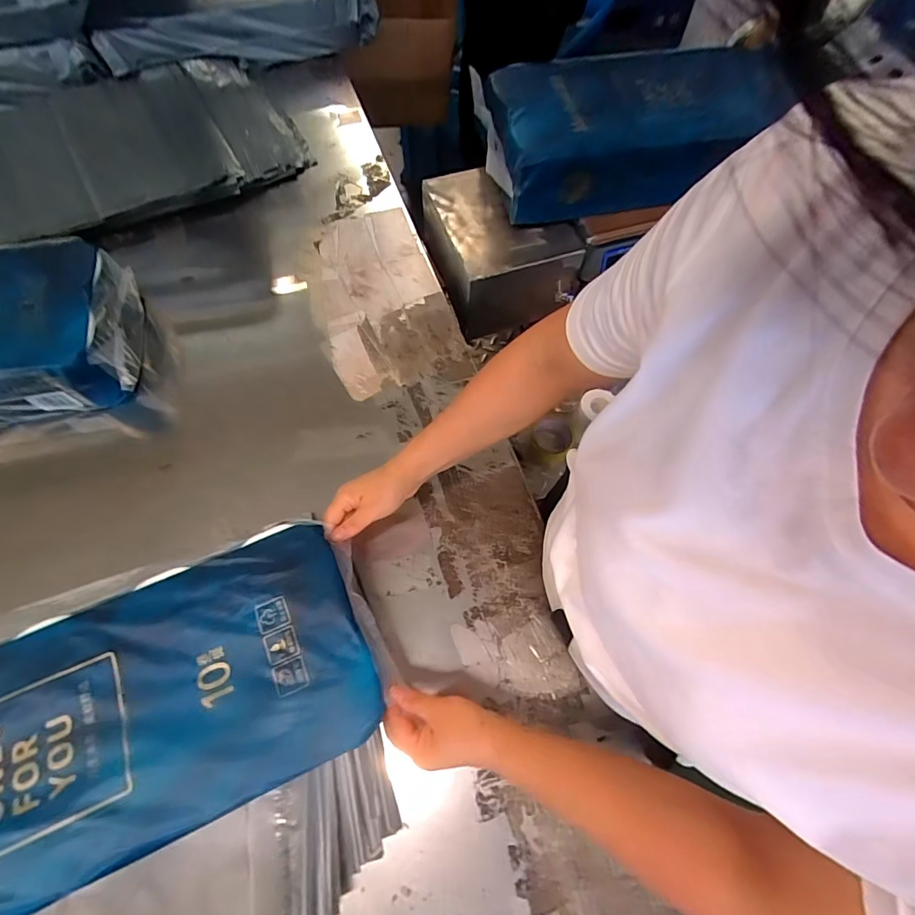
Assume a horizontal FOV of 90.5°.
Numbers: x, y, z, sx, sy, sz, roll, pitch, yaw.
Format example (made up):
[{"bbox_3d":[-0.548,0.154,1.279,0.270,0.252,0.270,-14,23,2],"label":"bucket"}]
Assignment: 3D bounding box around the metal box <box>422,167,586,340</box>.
[{"bbox_3d":[0.071,-0.384,0.835,0.214,0.158,0.246,-20,69,-10],"label":"metal box"}]

